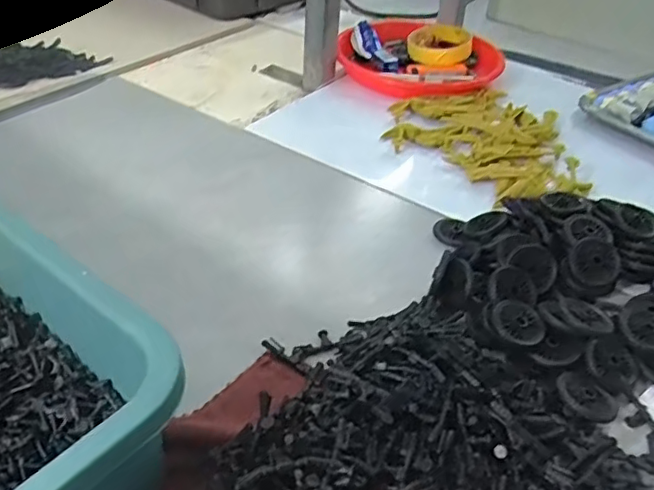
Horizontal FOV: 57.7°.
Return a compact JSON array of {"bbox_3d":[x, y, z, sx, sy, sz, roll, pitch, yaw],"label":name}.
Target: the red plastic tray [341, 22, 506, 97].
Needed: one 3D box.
[{"bbox_3d":[0.129,-0.261,0.820,0.209,0.039,0.224,21,41,19],"label":"red plastic tray"}]

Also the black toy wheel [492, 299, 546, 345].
[{"bbox_3d":[0.134,0.056,0.415,0.035,0.014,0.033,3,39,-2],"label":"black toy wheel"}]

